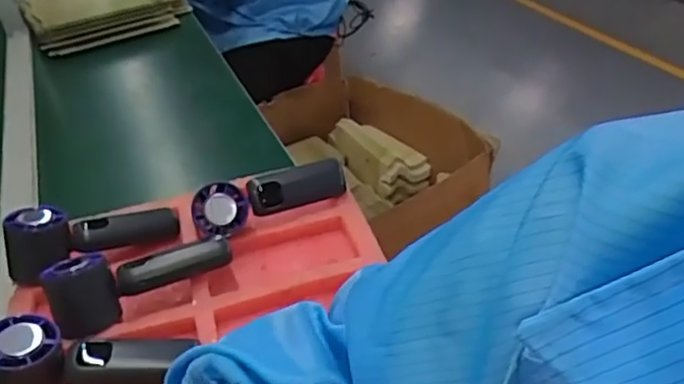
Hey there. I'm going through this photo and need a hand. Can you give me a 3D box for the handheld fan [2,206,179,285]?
[{"bbox_3d":[-0.237,0.039,0.597,0.153,0.061,0.050,-10,33,-31],"label":"handheld fan"}]

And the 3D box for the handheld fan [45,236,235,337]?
[{"bbox_3d":[-0.175,0.067,0.539,0.148,0.049,0.050,-21,38,-20],"label":"handheld fan"}]

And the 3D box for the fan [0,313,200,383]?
[{"bbox_3d":[-0.192,0.128,0.473,0.147,0.062,0.049,0,34,-15],"label":"fan"}]

